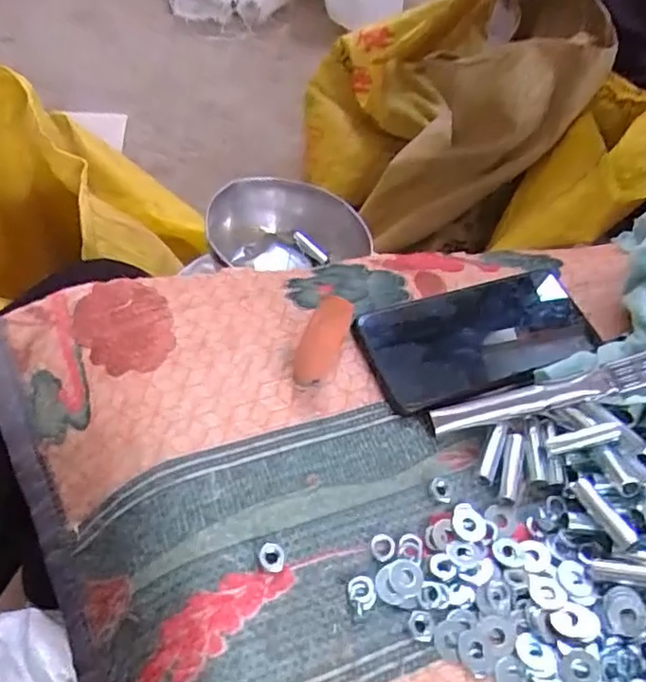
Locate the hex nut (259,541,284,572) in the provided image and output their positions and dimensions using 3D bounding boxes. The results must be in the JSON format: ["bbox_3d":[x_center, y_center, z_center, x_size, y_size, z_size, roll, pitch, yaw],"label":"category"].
[{"bbox_3d":[-0.026,0.110,0.313,0.012,0.005,0.014,10,51,-2],"label":"hex nut"}]

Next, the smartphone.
[{"bbox_3d":[0.109,-0.004,0.410,0.163,0.012,0.081,-12,55,-18],"label":"smartphone"}]

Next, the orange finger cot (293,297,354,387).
[{"bbox_3d":[-0.001,0.001,0.390,0.024,0.016,0.065,20,52,7],"label":"orange finger cot"}]

